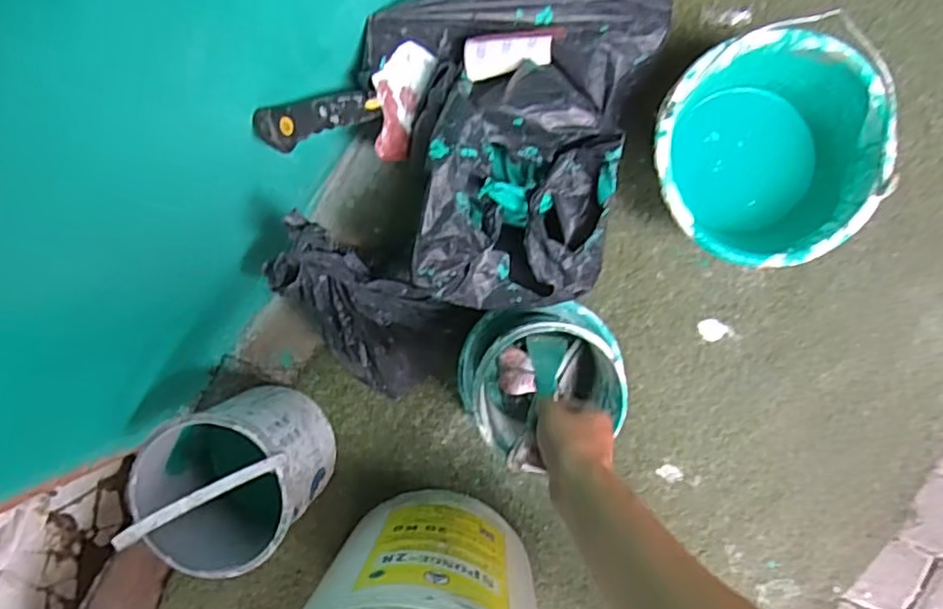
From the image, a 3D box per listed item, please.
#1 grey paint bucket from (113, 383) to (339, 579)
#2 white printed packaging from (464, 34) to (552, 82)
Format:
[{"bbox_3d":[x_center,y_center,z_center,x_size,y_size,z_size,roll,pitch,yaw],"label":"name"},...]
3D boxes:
[{"bbox_3d":[-0.281,0.204,0.758,0.175,0.290,0.175,0,93,3],"label":"grey paint bucket"},{"bbox_3d":[0.042,-0.286,0.743,0.102,0.018,0.048,-13,136,-10],"label":"white printed packaging"}]

